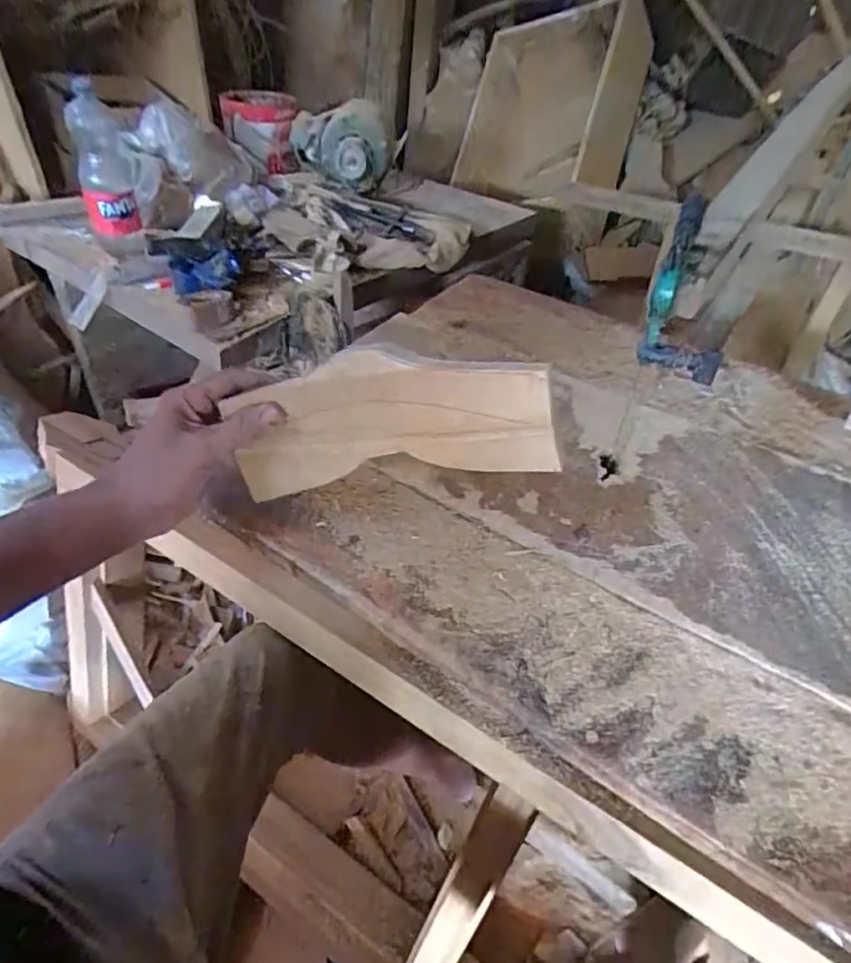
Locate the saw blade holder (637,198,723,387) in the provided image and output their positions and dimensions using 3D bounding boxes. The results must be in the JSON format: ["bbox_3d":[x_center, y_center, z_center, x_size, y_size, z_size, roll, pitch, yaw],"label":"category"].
[{"bbox_3d":[0.187,-0.131,0.438,0.044,0.135,0.059,16,41,44],"label":"saw blade holder"}]

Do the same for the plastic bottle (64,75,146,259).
[{"bbox_3d":[-0.576,-0.553,1.037,0.092,0.289,0.092,-10,21,-12],"label":"plastic bottle"}]

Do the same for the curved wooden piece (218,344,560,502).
[{"bbox_3d":[-0.031,-0.043,0.408,0.231,0.093,0.011,-6,16,20],"label":"curved wooden piece"}]

